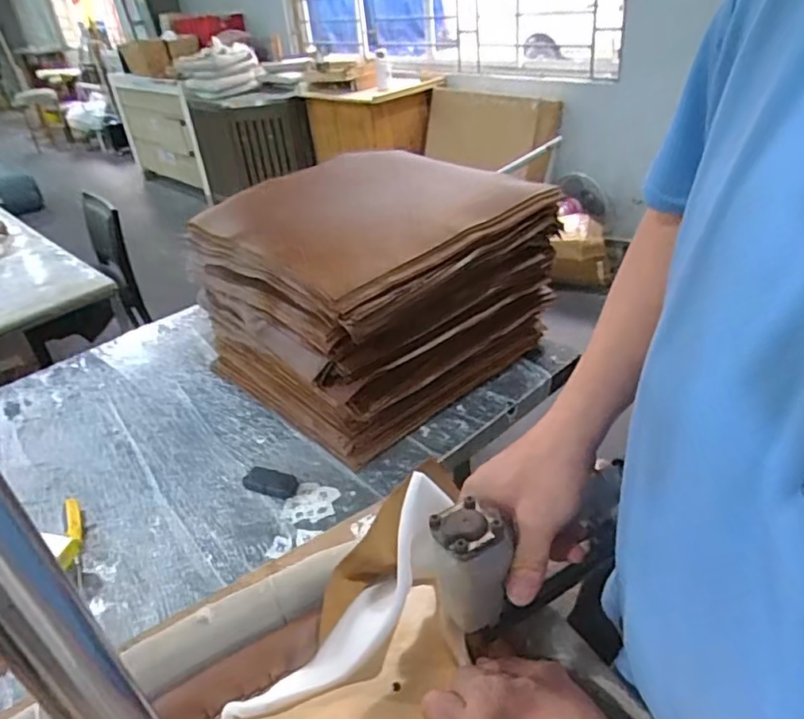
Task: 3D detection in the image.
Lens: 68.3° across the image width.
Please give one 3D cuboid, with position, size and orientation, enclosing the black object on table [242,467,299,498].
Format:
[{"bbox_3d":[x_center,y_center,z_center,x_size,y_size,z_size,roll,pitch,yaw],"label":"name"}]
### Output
[{"bbox_3d":[-0.257,0.241,1.167,0.117,0.017,0.052,9,36,23],"label":"black object on table"}]

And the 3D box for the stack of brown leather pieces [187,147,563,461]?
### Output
[{"bbox_3d":[-0.074,-0.163,1.374,0.612,0.425,0.608,-30,39,-31],"label":"stack of brown leather pieces"}]

